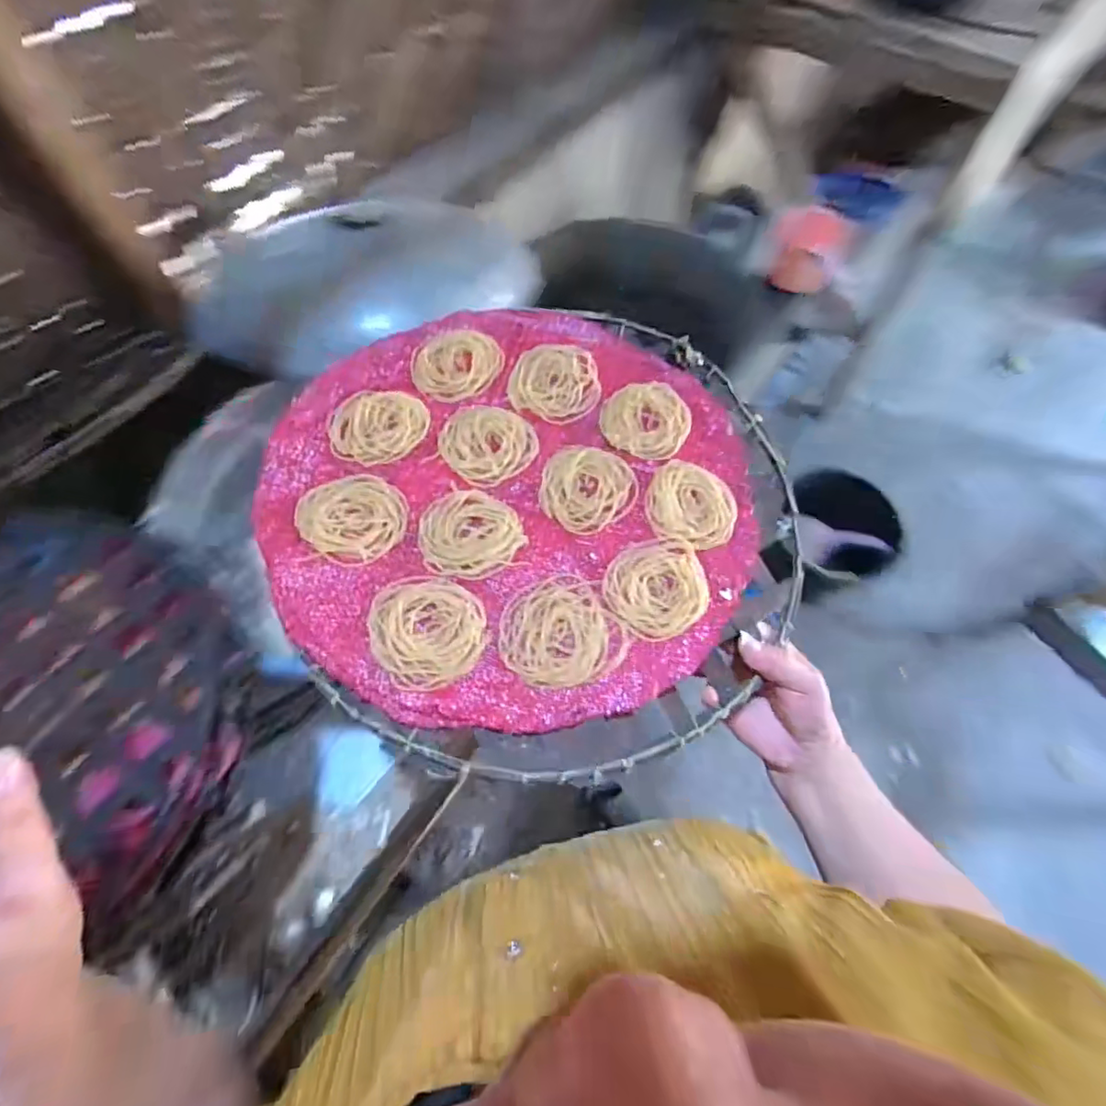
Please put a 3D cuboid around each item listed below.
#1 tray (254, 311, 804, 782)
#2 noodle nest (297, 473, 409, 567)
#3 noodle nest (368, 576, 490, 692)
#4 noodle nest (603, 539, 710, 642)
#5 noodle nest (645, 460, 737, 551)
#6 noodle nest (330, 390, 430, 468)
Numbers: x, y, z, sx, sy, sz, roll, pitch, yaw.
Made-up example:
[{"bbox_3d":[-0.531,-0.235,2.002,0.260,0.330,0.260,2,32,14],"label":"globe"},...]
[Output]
[{"bbox_3d":[-0.008,-0.035,0.426,0.364,0.043,0.364,0,63,0],"label":"tray"},{"bbox_3d":[-0.139,-0.027,0.401,0.073,0.010,0.067,0,63,0],"label":"noodle nest"},{"bbox_3d":[-0.079,0.047,0.364,0.068,0.009,0.072,0,63,0],"label":"noodle nest"},{"bbox_3d":[0.070,0.023,0.387,0.070,0.006,0.070,-5,63,-3],"label":"noodle nest"},{"bbox_3d":[0.102,-0.036,0.425,0.065,0.011,0.068,0,63,0],"label":"noodle nest"},{"bbox_3d":[-0.132,-0.097,0.440,0.071,0.006,0.065,-14,64,-7],"label":"noodle nest"}]

